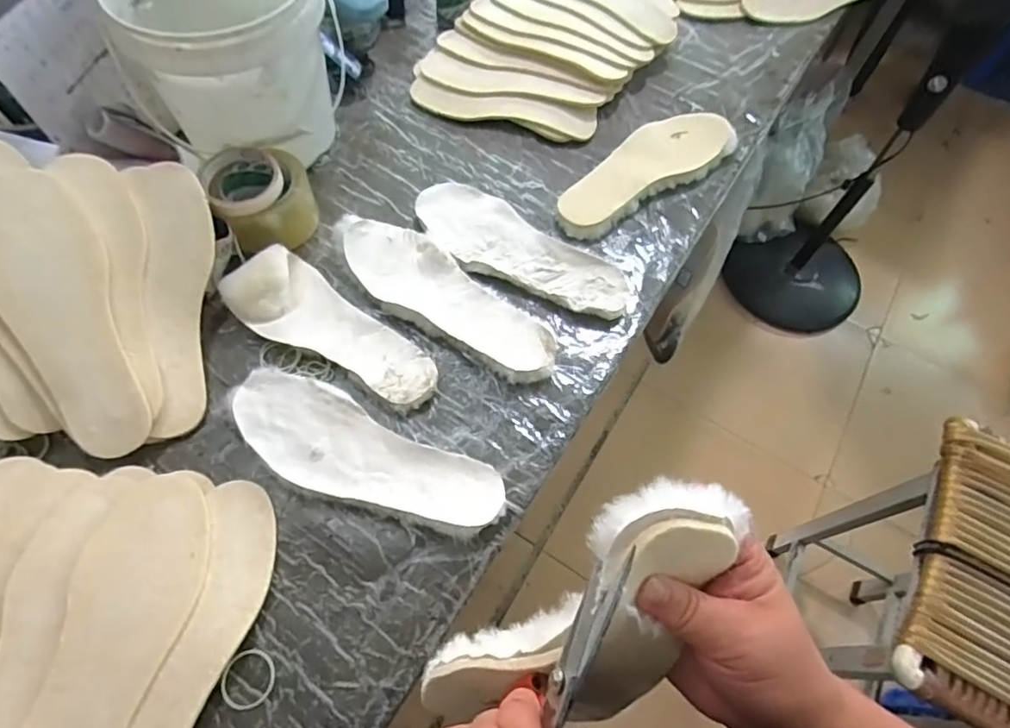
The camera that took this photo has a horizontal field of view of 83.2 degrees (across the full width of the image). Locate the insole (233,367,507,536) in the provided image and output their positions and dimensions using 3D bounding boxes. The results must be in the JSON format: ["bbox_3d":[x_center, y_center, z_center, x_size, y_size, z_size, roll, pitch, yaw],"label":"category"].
[{"bbox_3d":[-0.137,0.085,0.529,0.274,0.017,0.092,26,65,9],"label":"insole"}]

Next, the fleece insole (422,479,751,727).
[{"bbox_3d":[0.031,0.148,0.301,0.061,0.231,0.076,-10,58,-50],"label":"fleece insole"}]

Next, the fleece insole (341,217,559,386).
[{"bbox_3d":[-0.070,-0.069,0.623,0.279,0.028,0.088,39,67,15],"label":"fleece insole"}]

